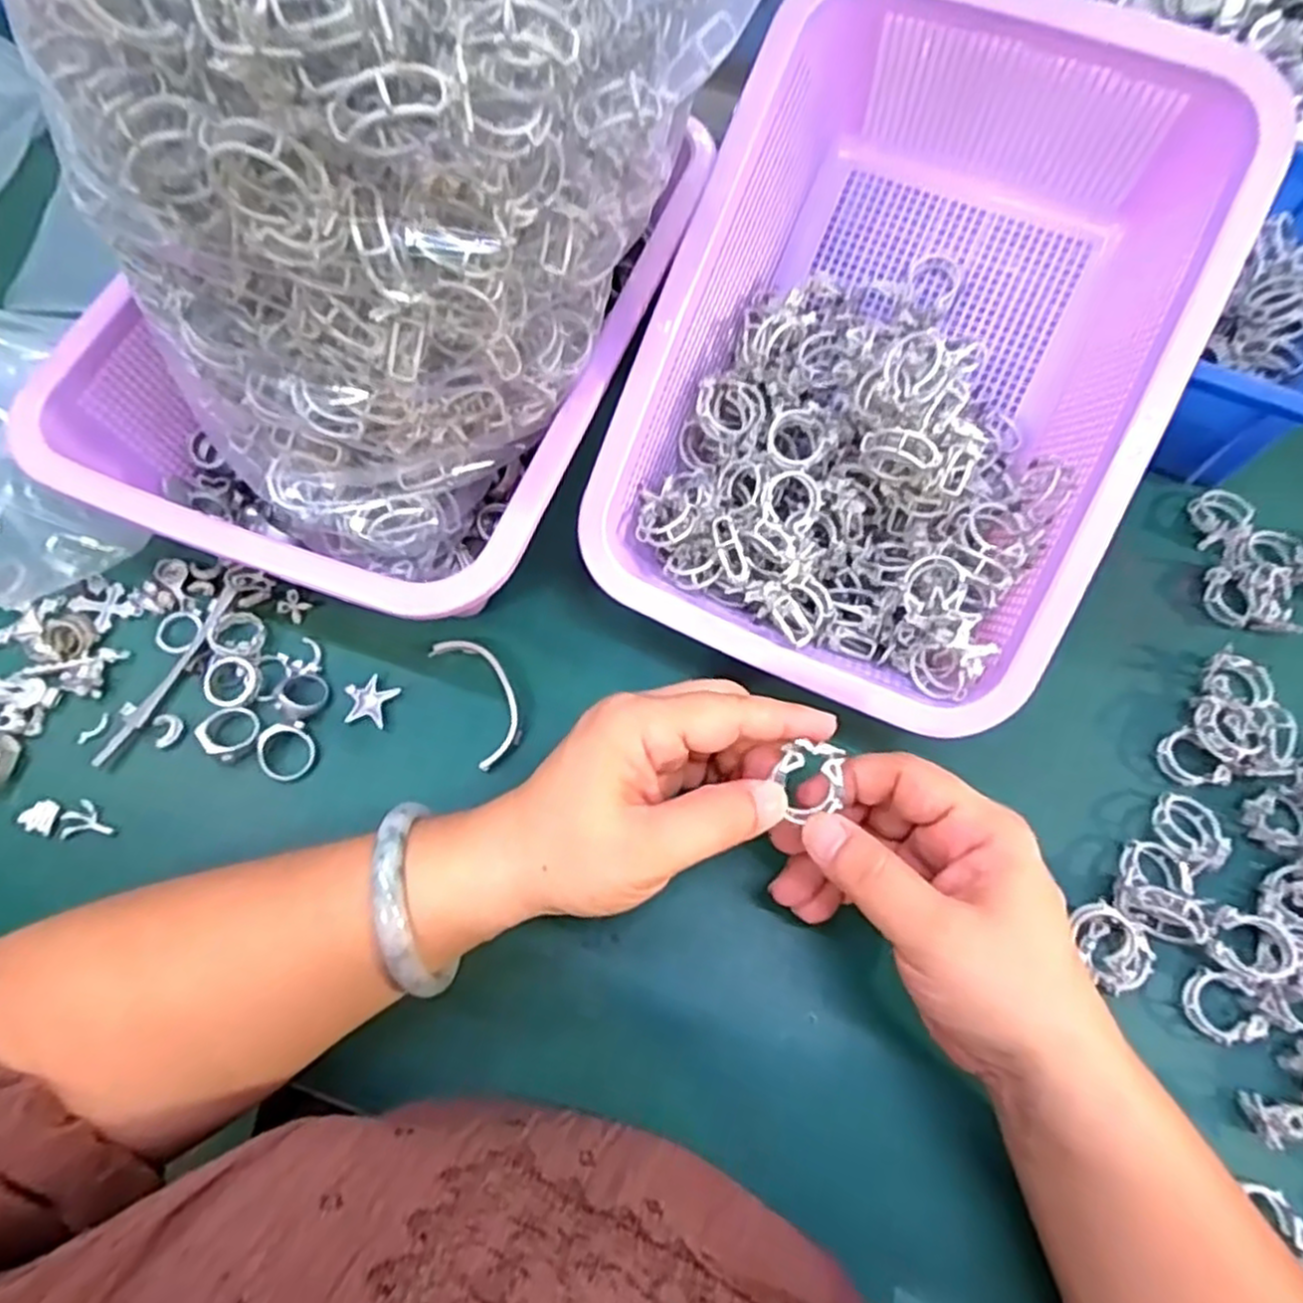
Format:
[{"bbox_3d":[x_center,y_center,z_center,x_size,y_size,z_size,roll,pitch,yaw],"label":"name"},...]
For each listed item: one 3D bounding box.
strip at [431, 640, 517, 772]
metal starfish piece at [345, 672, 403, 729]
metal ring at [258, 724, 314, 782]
[{"bbox_3d":[-0.078,0.020,0.345,0.027,0.005,0.065,-26,72,-8],"label":"strip"},{"bbox_3d":[-0.130,0.022,0.344,0.022,0.004,0.023,18,70,6],"label":"metal starfish piece"},{"bbox_3d":[-0.162,0.045,0.333,0.024,0.005,0.024,0,69,-1],"label":"metal ring"}]

